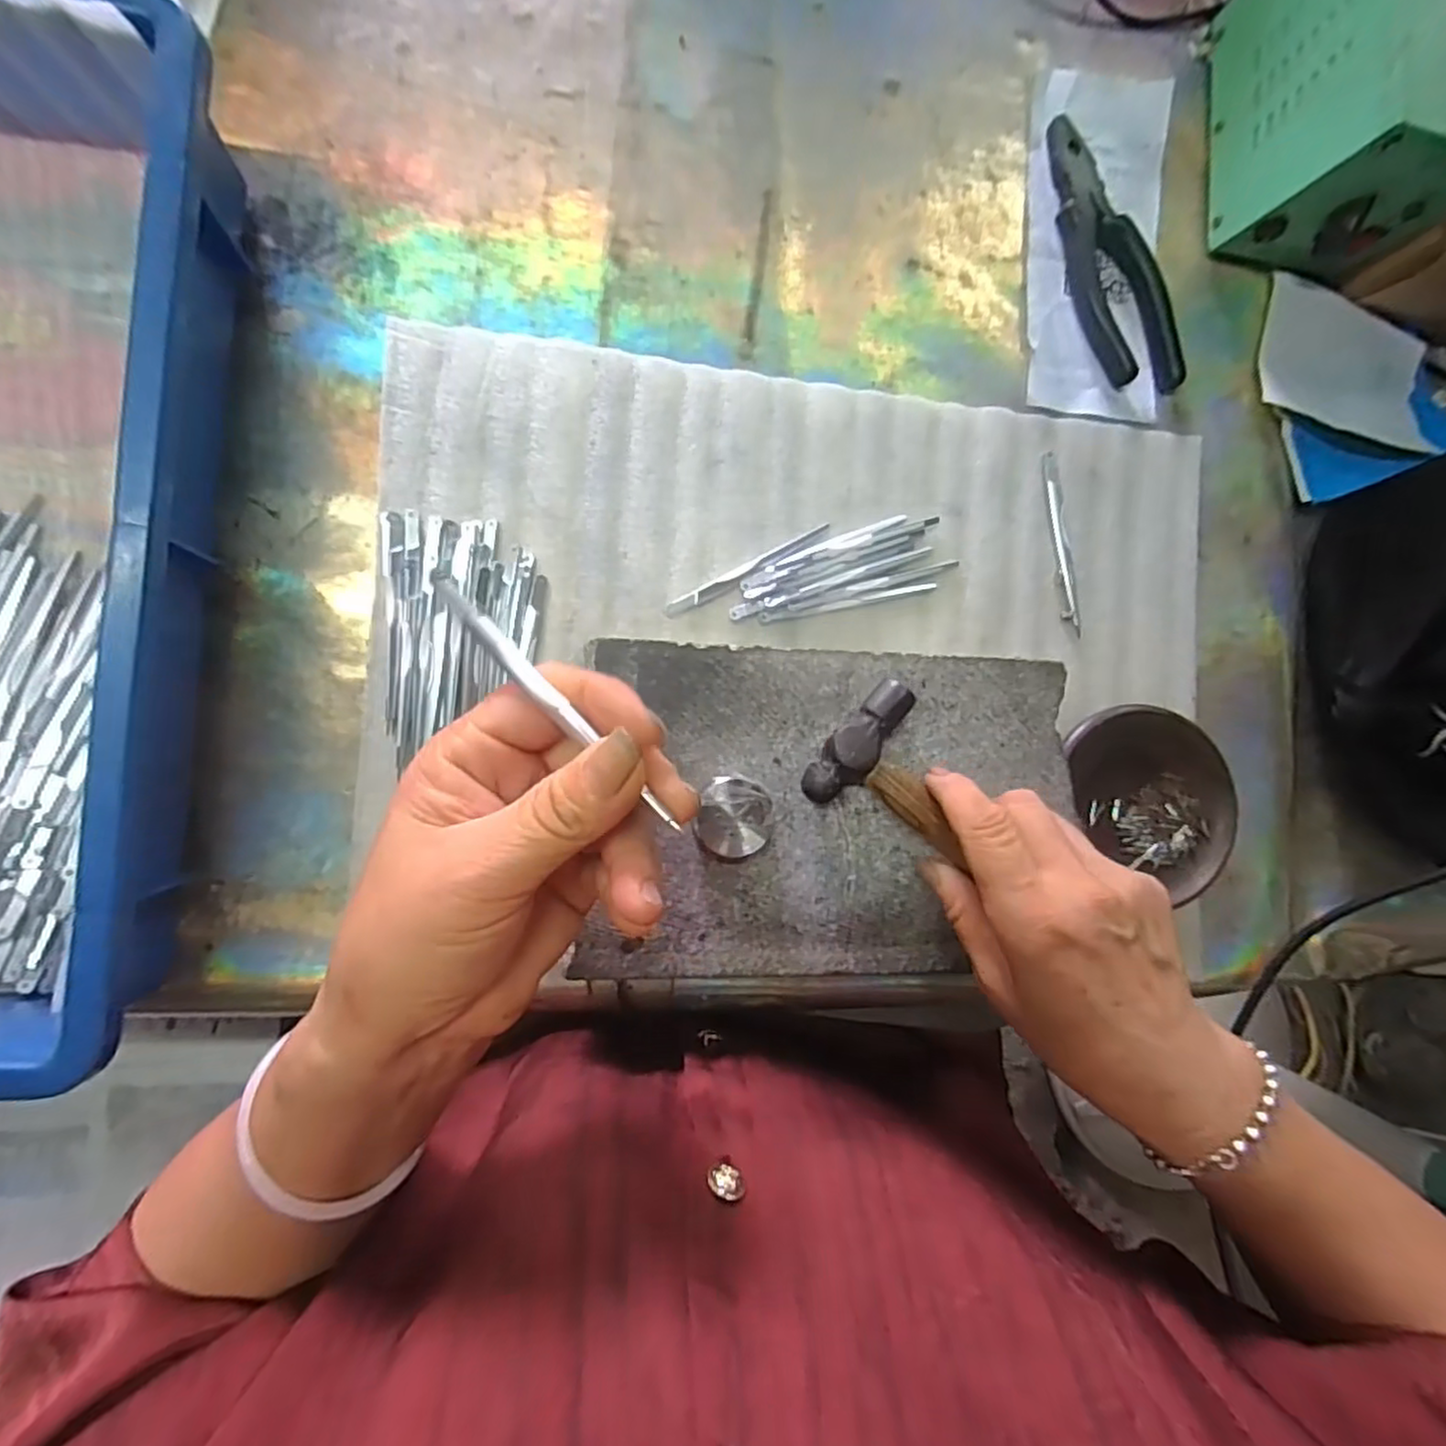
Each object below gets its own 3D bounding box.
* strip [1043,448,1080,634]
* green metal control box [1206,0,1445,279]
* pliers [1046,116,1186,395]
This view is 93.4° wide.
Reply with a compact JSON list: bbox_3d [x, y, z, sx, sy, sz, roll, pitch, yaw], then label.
[{"bbox_3d":[0.197,-0.105,0.396,0.010,0.004,0.105,-6,87,-9],"label":"strip"},{"bbox_3d":[0.353,-0.355,0.375,0.094,0.111,0.154,3,86,-9],"label":"green metal control box"},{"bbox_3d":[0.231,-0.276,0.401,0.054,0.014,0.160,-13,88,-10],"label":"pliers"}]

